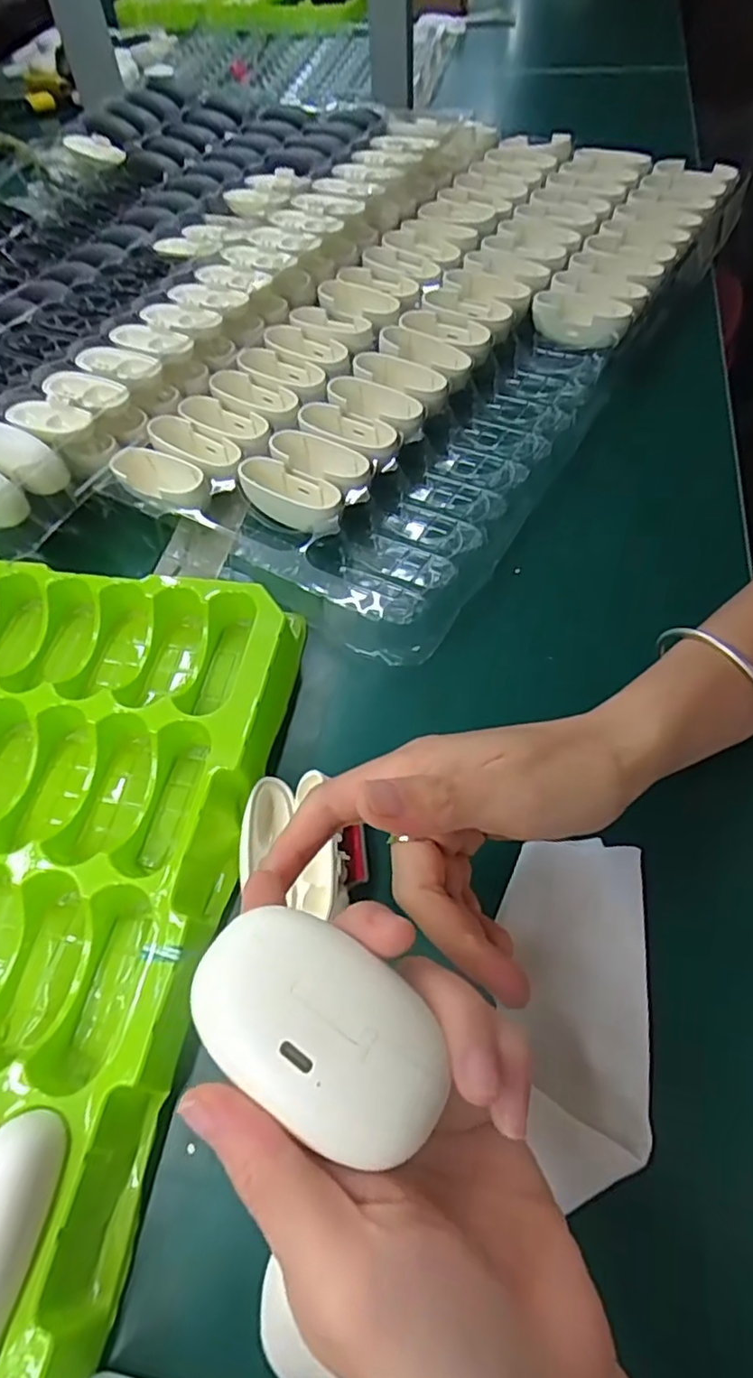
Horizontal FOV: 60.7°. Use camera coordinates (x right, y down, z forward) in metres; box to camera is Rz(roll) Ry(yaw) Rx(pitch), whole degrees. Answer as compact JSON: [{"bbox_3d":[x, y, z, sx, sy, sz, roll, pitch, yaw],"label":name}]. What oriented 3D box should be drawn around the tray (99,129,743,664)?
[{"bbox_3d":[0.060,-0.275,0.480,0.257,0.031,0.565,26,63,19],"label":"tray"}]

